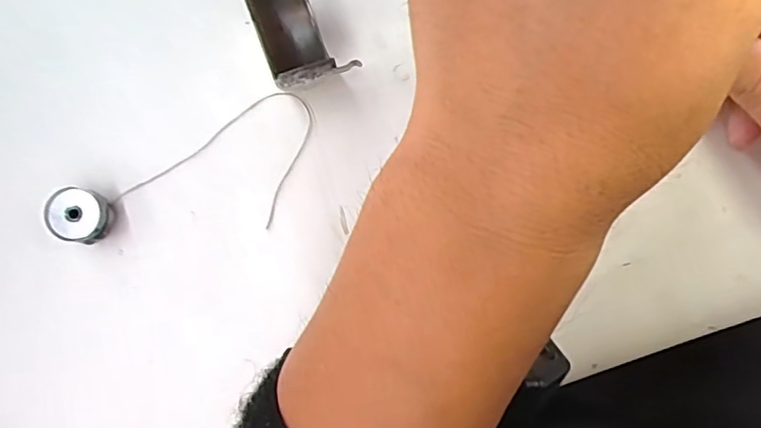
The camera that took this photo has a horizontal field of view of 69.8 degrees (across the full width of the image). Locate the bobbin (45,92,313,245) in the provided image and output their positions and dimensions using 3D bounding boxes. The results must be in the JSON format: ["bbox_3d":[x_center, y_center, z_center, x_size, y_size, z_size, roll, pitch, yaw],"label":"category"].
[{"bbox_3d":[-0.078,-0.011,0.235,0.117,0.014,0.052,-29,85,-5],"label":"bobbin"}]

